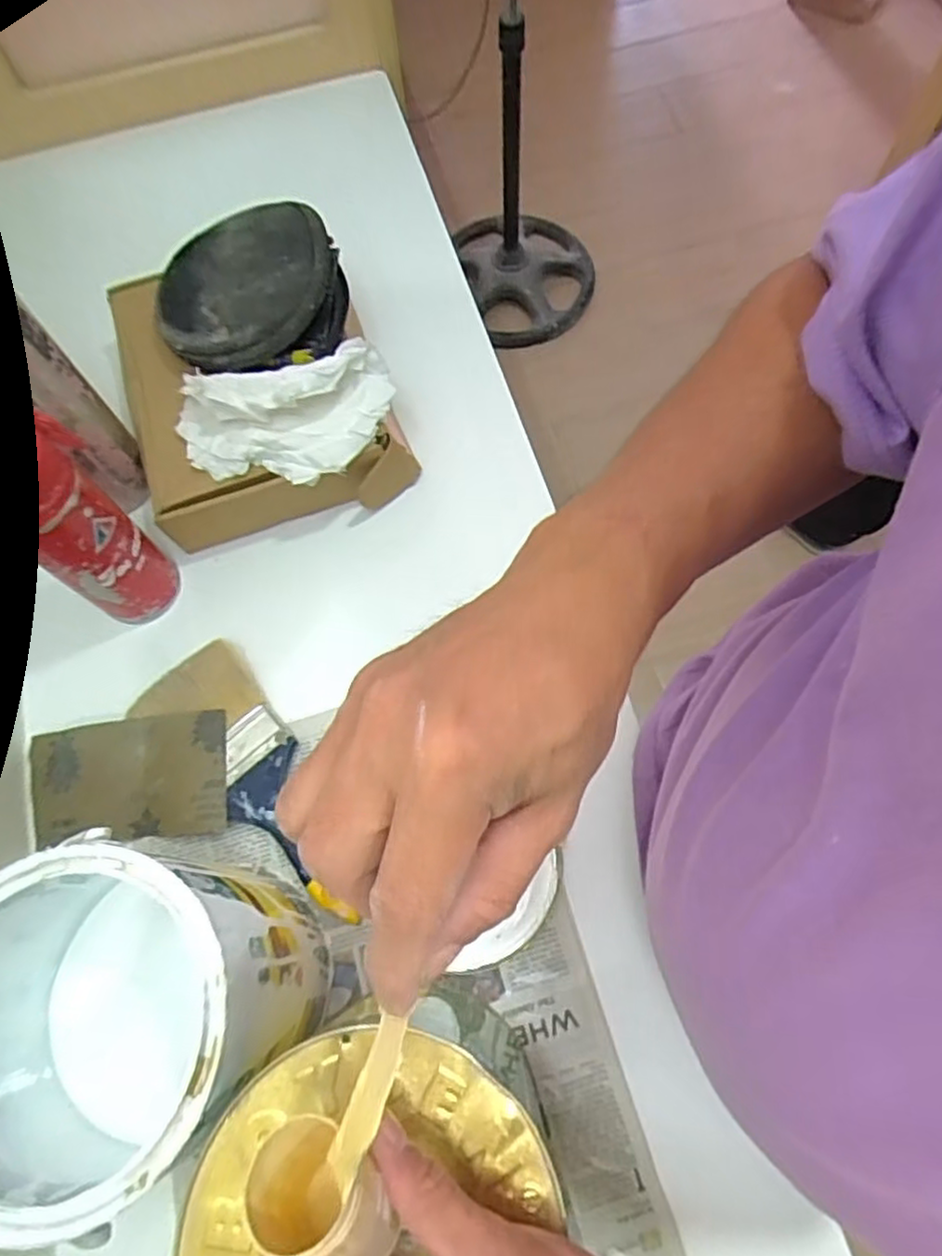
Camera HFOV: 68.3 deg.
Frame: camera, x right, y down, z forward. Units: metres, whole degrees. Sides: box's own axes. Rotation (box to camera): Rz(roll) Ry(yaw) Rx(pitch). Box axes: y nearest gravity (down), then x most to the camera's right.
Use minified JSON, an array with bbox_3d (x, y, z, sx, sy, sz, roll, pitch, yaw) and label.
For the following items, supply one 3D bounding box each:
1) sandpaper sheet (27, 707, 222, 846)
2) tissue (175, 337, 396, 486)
[{"bbox_3d":[-0.275,0.120,0.555,0.161,0.025,0.091,-6,69,0],"label":"sandpaper sheet"},{"bbox_3d":[-0.166,-0.184,0.585,0.183,0.051,0.109,4,69,4],"label":"tissue"}]

